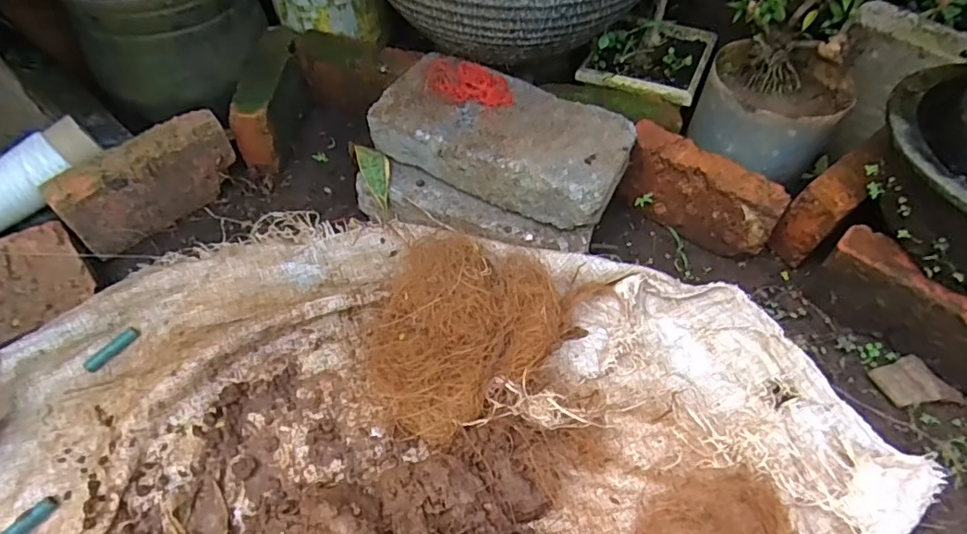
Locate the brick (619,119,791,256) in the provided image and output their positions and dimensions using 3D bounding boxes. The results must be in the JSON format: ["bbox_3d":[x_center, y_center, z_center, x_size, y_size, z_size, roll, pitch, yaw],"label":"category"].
[{"bbox_3d":[0.259,-0.090,0.678,0.189,0.098,0.059,32,62,18],"label":"brick"}]

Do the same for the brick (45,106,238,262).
[{"bbox_3d":[-0.396,-0.103,0.667,0.197,0.092,0.056,-39,65,-23],"label":"brick"}]

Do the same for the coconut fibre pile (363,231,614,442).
[{"bbox_3d":[-0.015,0.066,0.581,0.210,0.075,0.237,21,59,12],"label":"coconut fibre pile"}]

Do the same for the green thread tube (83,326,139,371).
[{"bbox_3d":[-0.402,0.091,0.608,0.013,0.012,0.060,37,63,21],"label":"green thread tube"}]

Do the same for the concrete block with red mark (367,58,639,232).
[{"bbox_3d":[0.024,-0.158,0.656,0.287,0.061,0.157,28,58,16],"label":"concrete block with red mark"}]

